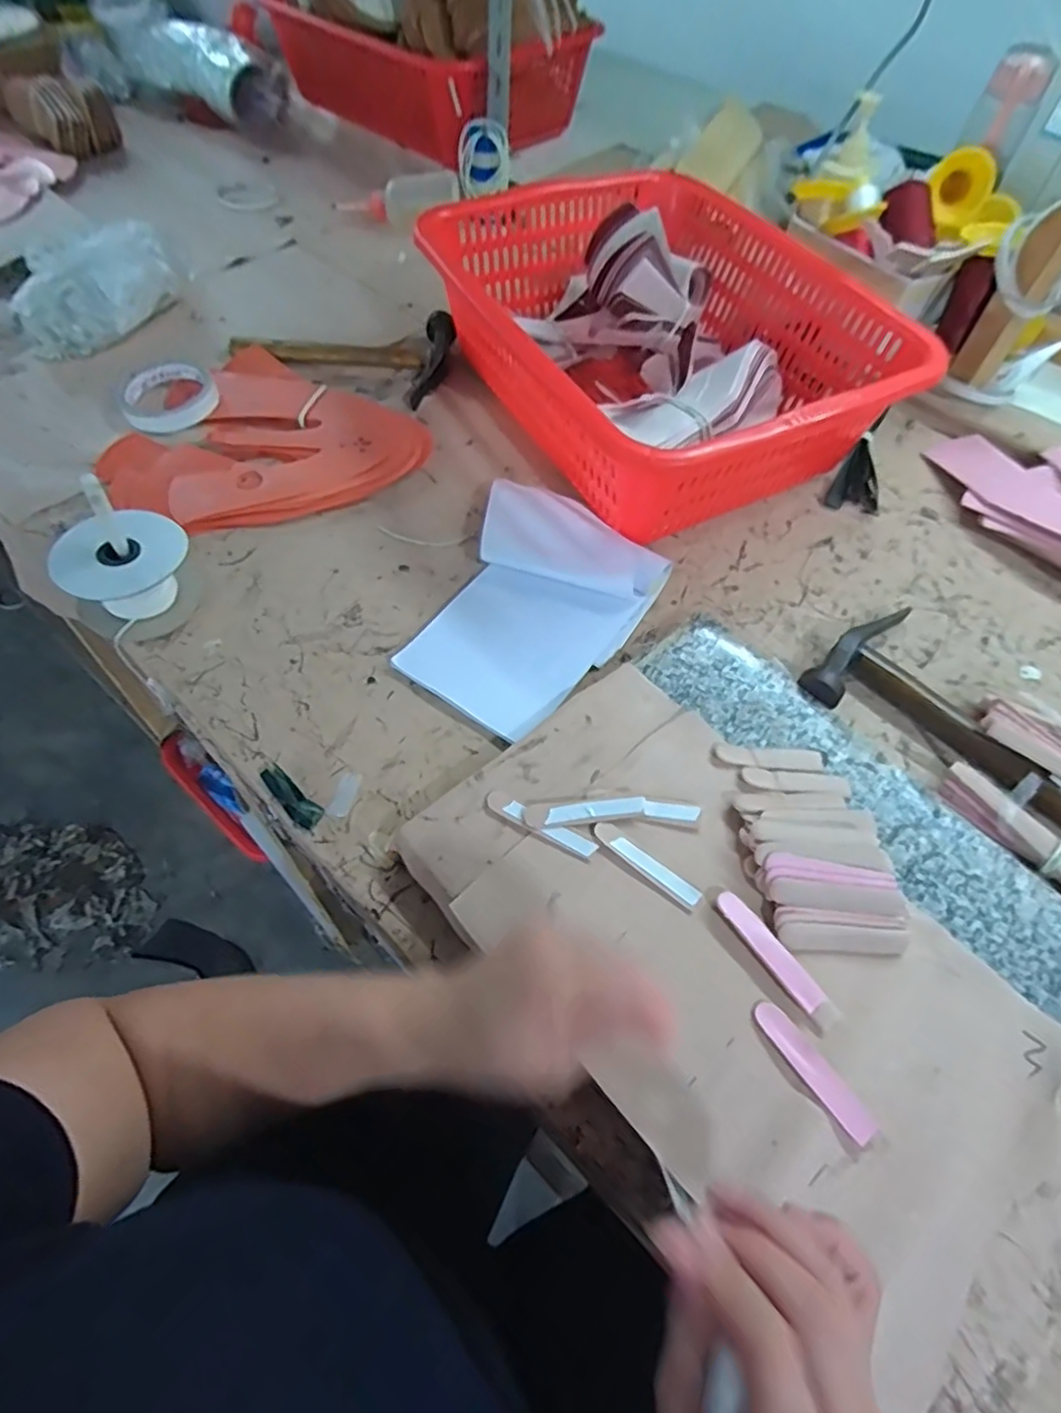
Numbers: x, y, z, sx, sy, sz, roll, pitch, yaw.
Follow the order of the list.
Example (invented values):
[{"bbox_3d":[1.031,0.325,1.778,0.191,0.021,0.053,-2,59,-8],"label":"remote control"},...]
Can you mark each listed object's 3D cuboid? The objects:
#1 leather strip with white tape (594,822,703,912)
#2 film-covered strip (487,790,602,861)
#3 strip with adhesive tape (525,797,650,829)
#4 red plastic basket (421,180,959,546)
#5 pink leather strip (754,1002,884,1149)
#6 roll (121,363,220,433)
[{"bbox_3d":[0.074,0.100,0.422,0.076,0.004,0.015,36,63,17],"label":"leather strip with white tape"},{"bbox_3d":[0.006,0.078,0.433,0.077,0.004,0.015,27,61,13],"label":"film-covered strip"},{"bbox_3d":[0.036,0.071,0.438,0.080,0.008,0.014,-3,59,-5],"label":"strip with adhesive tape"},{"bbox_3d":[0.125,-0.351,0.653,0.336,0.145,0.421,-29,64,-19],"label":"red plastic basket"},{"bbox_3d":[0.156,0.199,0.365,0.016,0.004,0.078,-31,65,-20],"label":"pink leather strip"},{"bbox_3d":[-0.364,-0.314,0.672,0.089,0.020,0.089,1,59,-2],"label":"roll"}]

